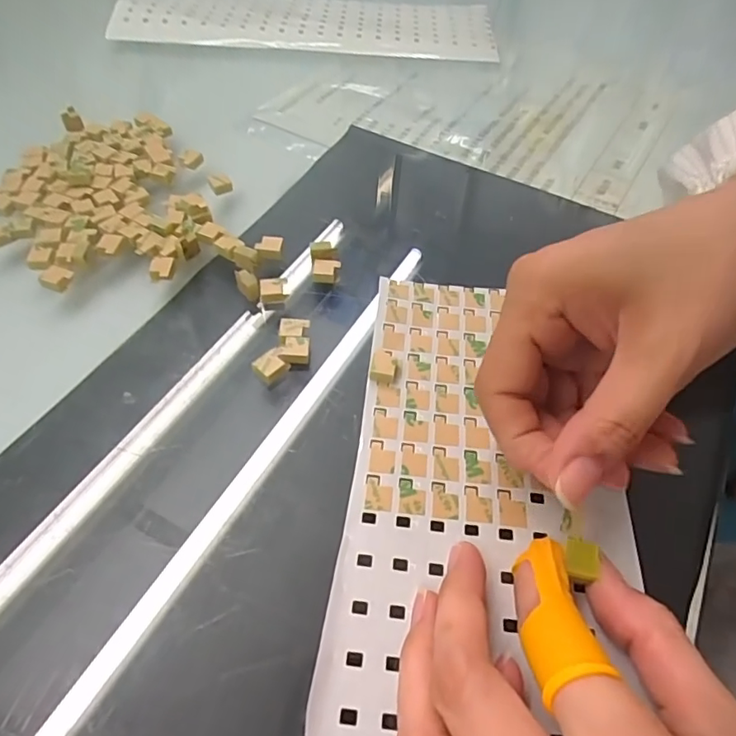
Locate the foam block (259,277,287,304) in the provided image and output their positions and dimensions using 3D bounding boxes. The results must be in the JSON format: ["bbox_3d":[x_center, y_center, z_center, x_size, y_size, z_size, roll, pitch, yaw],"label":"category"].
[{"bbox_3d":[-0.043,-0.036,0.243,0.012,0.006,0.011,-2,54,-6],"label":"foam block"}]

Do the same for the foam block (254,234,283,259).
[{"bbox_3d":[-0.048,-0.059,0.259,0.013,0.006,0.012,1,54,-4],"label":"foam block"}]

